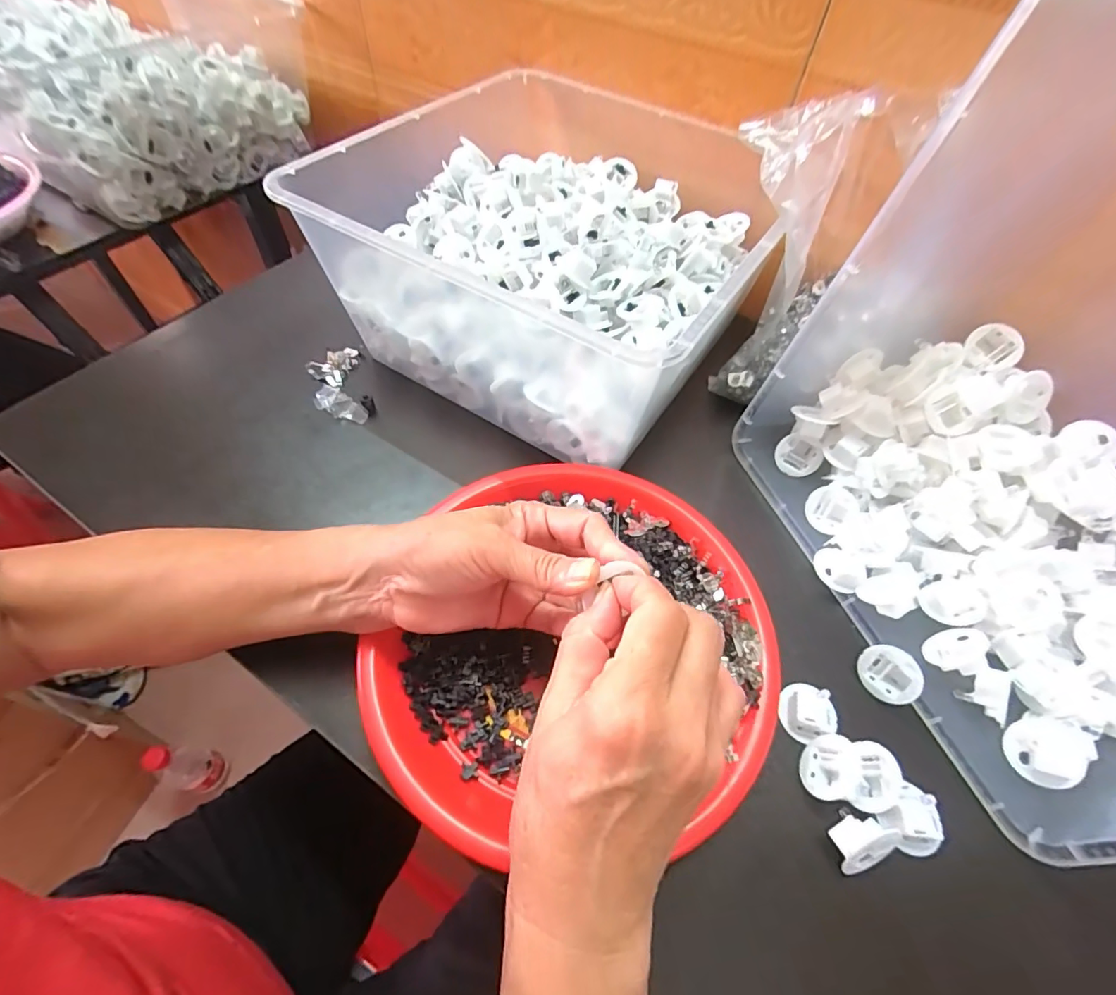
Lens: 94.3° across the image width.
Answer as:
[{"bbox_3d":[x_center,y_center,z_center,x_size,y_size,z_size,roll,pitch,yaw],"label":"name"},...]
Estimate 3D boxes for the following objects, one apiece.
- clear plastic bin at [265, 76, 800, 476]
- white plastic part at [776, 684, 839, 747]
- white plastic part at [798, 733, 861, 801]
[{"bbox_3d":[0.001,-0.201,0.425,0.281,0.134,0.307,29,59,16],"label":"clear plastic bin"},{"bbox_3d":[0.143,0.121,0.295,0.030,0.013,0.030,1,55,-2],"label":"white plastic part"},{"bbox_3d":[0.144,0.143,0.275,0.029,0.011,0.033,-4,46,33],"label":"white plastic part"}]

